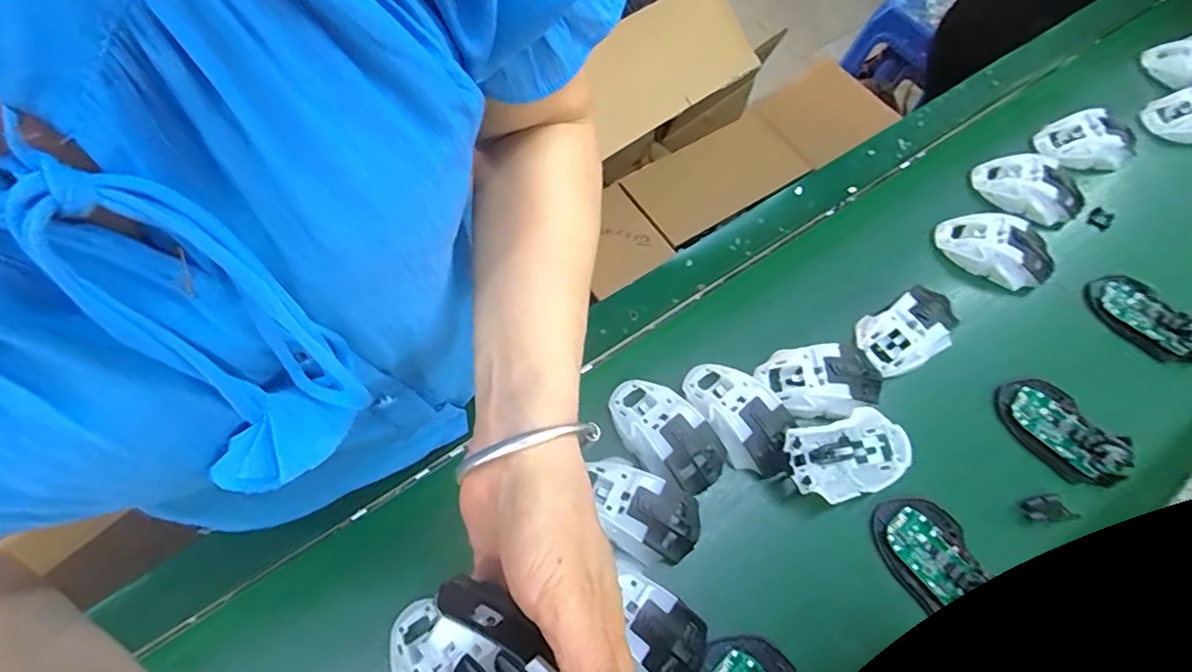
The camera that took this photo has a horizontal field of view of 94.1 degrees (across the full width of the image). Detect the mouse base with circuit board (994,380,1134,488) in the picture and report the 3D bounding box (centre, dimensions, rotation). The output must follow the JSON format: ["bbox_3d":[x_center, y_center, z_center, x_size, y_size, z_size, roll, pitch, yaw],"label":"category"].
[{"bbox_3d":[0.431,0.089,0.513,0.067,0.023,0.112,-28,70,-14],"label":"mouse base with circuit board"}]

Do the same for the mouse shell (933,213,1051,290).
[{"bbox_3d":[0.422,-0.092,0.581,0.116,0.035,0.066,25,67,9],"label":"mouse shell"}]

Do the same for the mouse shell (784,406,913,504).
[{"bbox_3d":[0.217,0.104,0.483,0.111,0.031,0.067,-15,67,-9],"label":"mouse shell"}]

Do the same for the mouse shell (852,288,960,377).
[{"bbox_3d":[0.307,-0.007,0.542,0.109,0.033,0.066,-27,69,-14],"label":"mouse shell"}]

